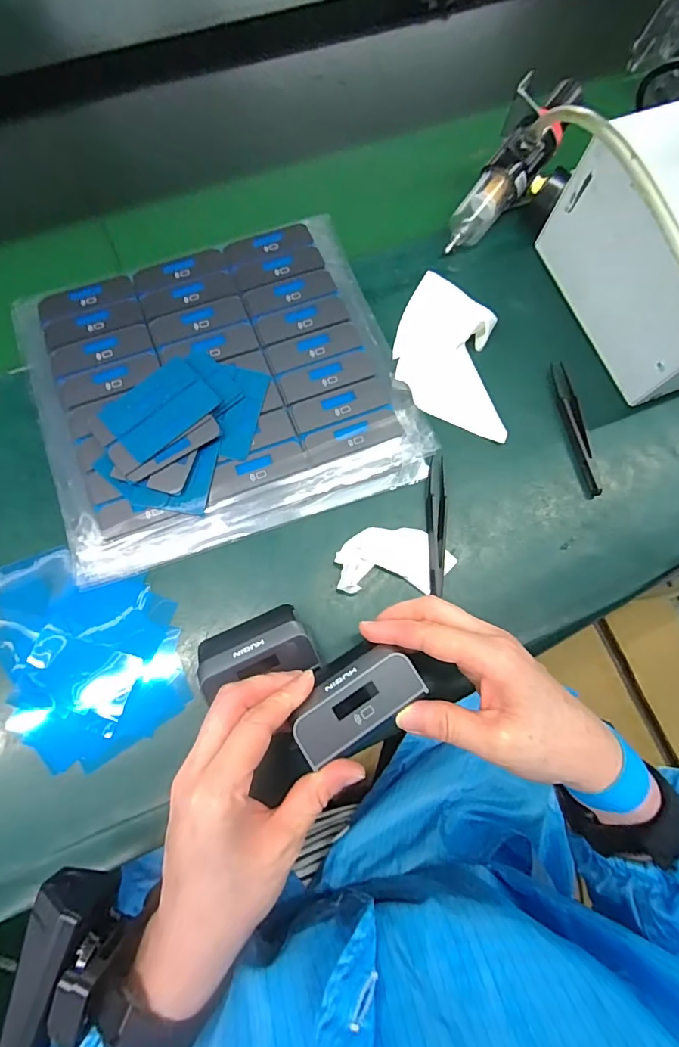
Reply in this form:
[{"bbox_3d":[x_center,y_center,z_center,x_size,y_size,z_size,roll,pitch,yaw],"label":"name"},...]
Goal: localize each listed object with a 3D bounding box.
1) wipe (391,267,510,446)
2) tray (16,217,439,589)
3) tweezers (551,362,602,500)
[{"bbox_3d":[0.087,-0.139,0.372,0.079,0.017,0.144,0,74,-2],"label":"wipe"},{"bbox_3d":[-0.090,-0.109,0.337,0.260,0.026,0.228,-19,76,-7],"label":"tray"},{"bbox_3d":[0.184,-0.075,0.353,0.015,0.007,0.110,-8,75,-4],"label":"tweezers"}]

